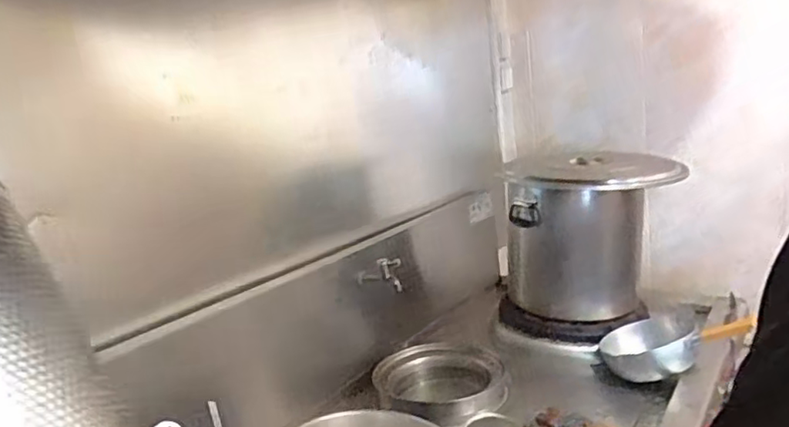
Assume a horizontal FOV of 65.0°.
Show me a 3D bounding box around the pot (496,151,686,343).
[{"bbox_3d":[0.488,0.085,1.589,0.424,0.423,0.344,-5,11,5],"label":"pot"}]

